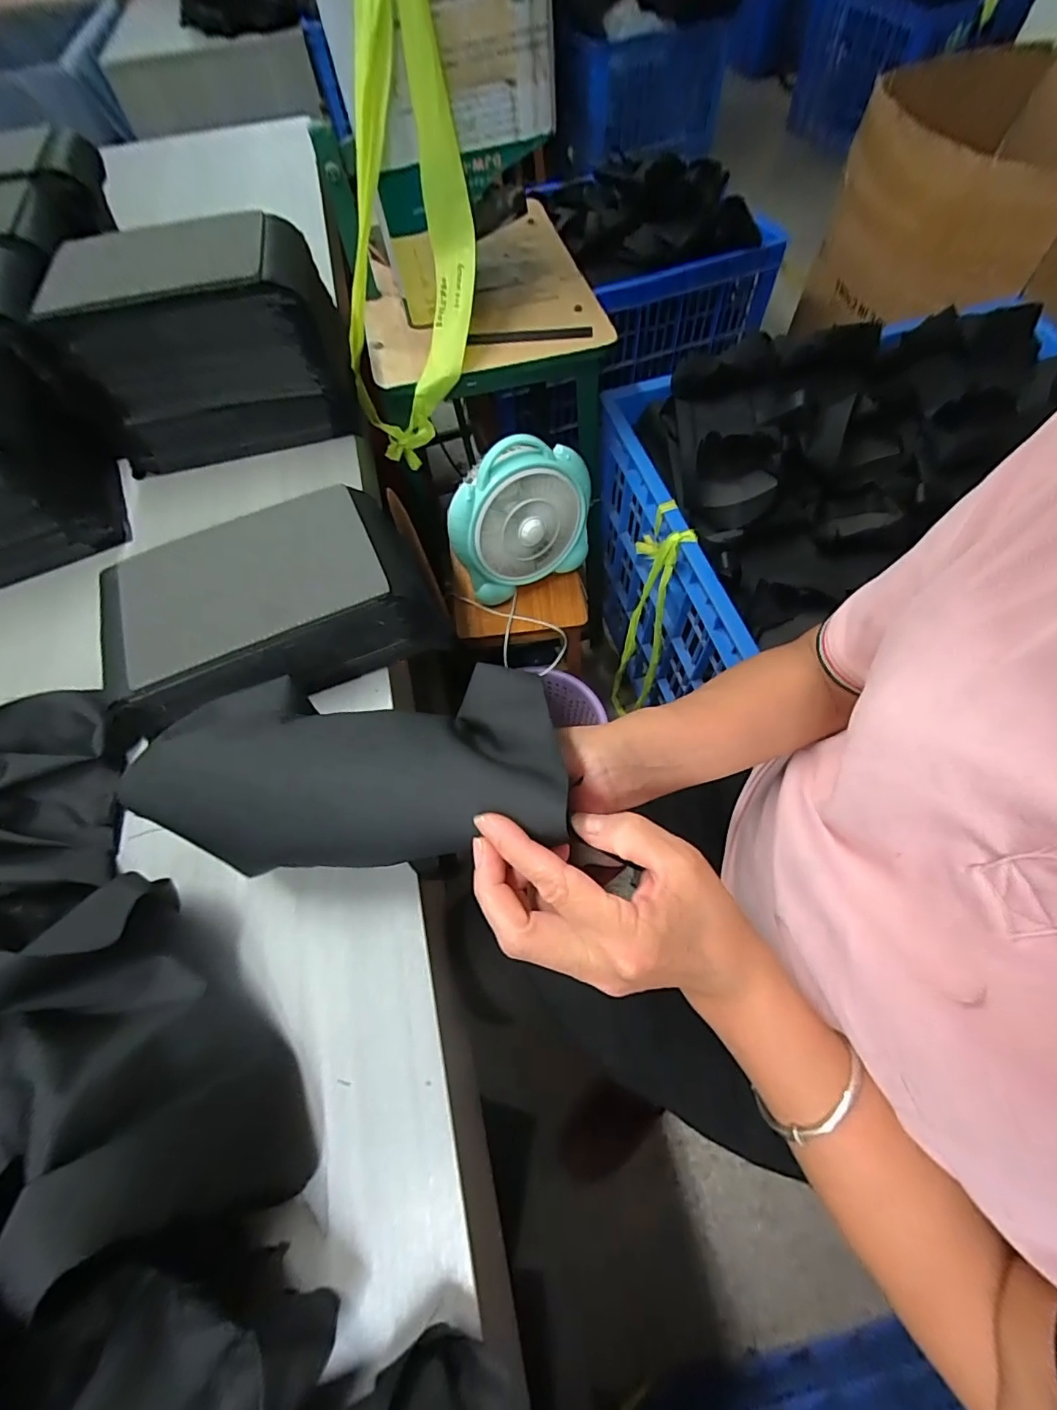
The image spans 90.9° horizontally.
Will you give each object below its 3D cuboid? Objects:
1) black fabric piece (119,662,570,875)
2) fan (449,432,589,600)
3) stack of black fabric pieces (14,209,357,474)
[{"bbox_3d":[-0.111,0.033,0.321,0.277,0.054,0.129,-4,62,15],"label":"black fabric piece"},{"bbox_3d":[-0.013,-0.300,0.836,0.237,0.215,0.094,-25,64,-10],"label":"fan"},{"bbox_3d":[-0.365,-0.409,0.601,0.282,0.169,0.149,-14,63,-4],"label":"stack of black fabric pieces"}]

